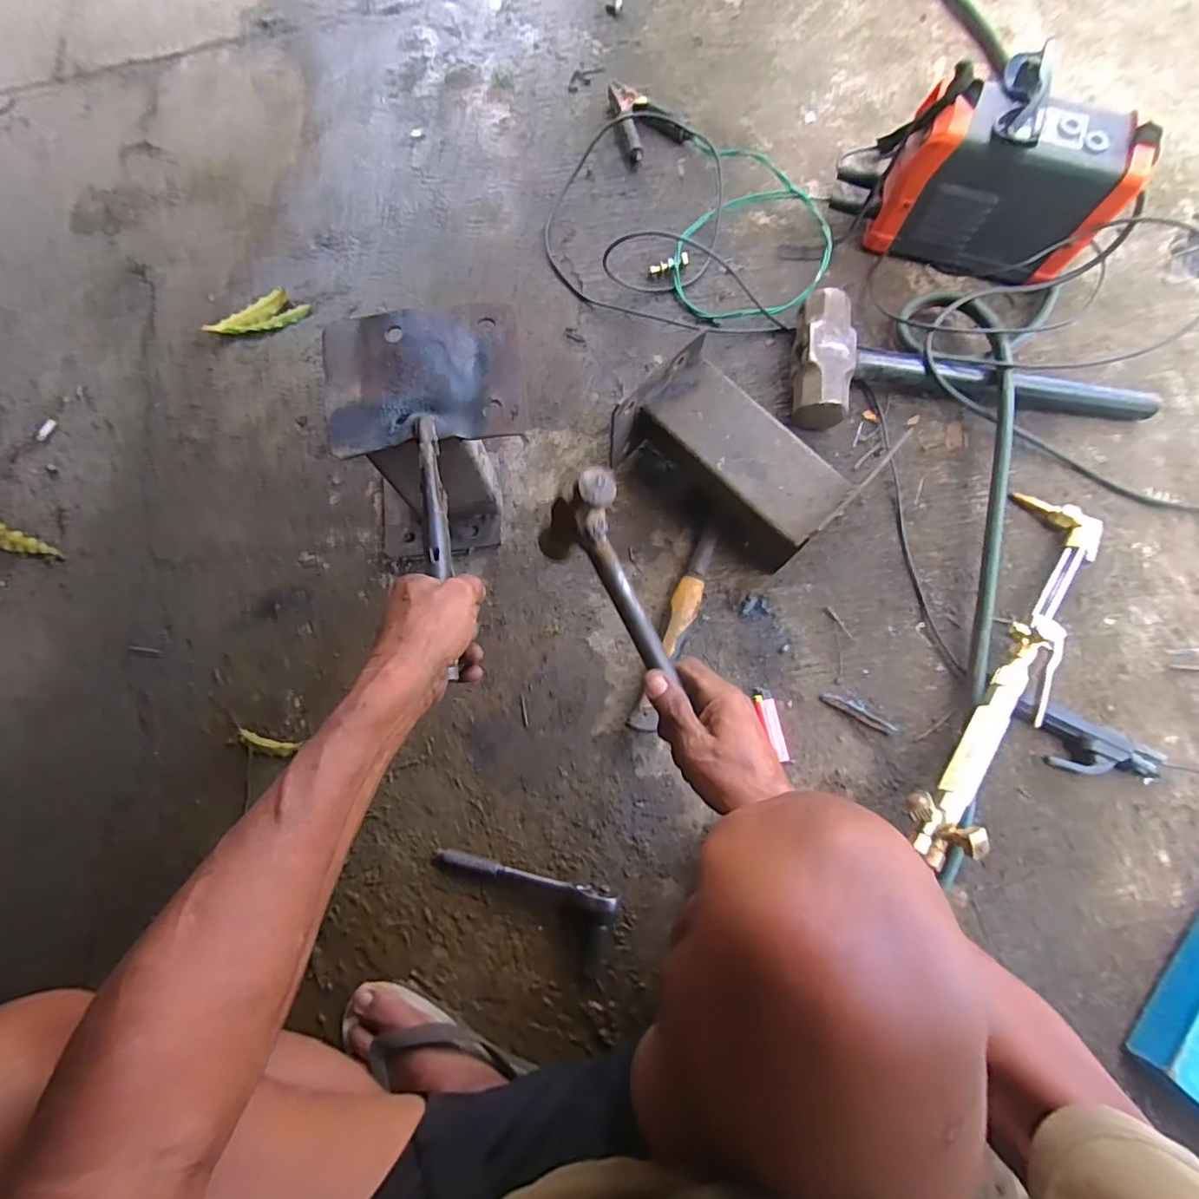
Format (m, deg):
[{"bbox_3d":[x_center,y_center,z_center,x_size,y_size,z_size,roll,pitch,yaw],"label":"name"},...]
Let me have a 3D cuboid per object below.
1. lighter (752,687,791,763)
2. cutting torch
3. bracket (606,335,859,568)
[{"bbox_3d":[0.189,0.135,0.608,0.021,0.011,0.081,-12,78,-2],"label":"lighter"},{"bbox_3d":[0.440,0.068,0.580,0.113,0.079,0.426,33,80,7],"label":"cutting torch"},{"bbox_3d":[0.144,-0.146,0.640,0.135,0.111,0.240,-44,81,-9],"label":"bracket"}]

